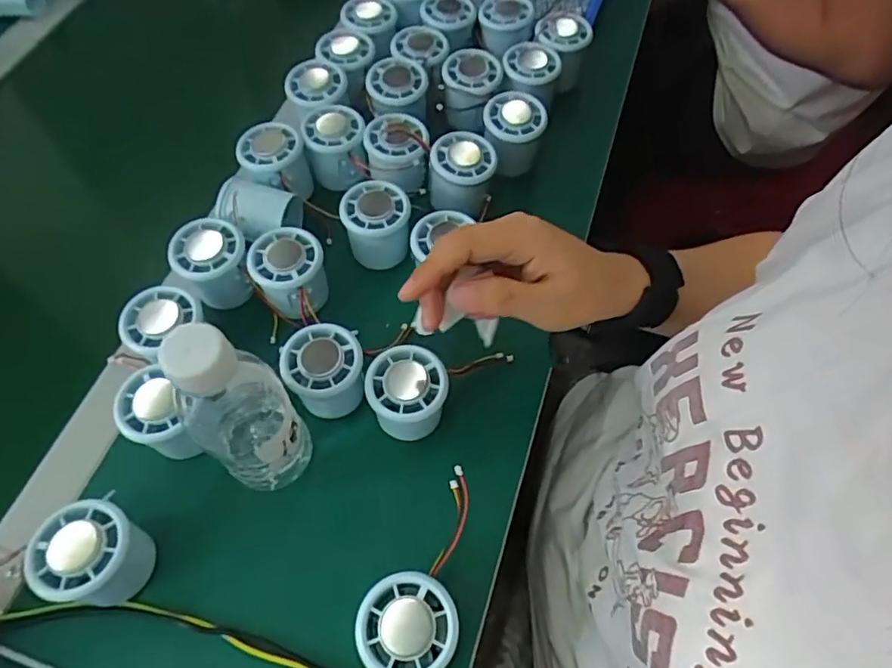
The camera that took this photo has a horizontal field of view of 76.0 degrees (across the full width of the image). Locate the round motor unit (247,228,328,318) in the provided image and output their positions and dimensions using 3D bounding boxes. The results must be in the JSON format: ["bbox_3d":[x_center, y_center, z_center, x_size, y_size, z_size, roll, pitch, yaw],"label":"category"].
[{"bbox_3d":[-0.126,-0.048,0.465,0.058,0.052,0.058,-13,62,-8],"label":"round motor unit"}]

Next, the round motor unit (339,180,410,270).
[{"bbox_3d":[-0.058,-0.093,0.489,0.055,0.054,0.051,0,61,0],"label":"round motor unit"}]

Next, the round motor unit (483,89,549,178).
[{"bbox_3d":[0.063,-0.188,0.534,0.053,0.055,0.055,0,61,0],"label":"round motor unit"}]

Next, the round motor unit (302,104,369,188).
[{"bbox_3d":[-0.100,-0.171,0.529,0.053,0.053,0.060,-6,62,-4],"label":"round motor unit"}]

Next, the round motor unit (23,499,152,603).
[{"bbox_3d":[-0.222,0.139,0.362,0.053,0.057,0.054,0,61,0],"label":"round motor unit"}]

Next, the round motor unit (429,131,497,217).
[{"bbox_3d":[0.014,-0.140,0.503,0.055,0.049,0.057,0,61,0],"label":"round motor unit"}]

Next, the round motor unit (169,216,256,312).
[{"bbox_3d":[-0.187,-0.056,0.466,0.057,0.054,0.057,-26,65,-14],"label":"round motor unit"}]

